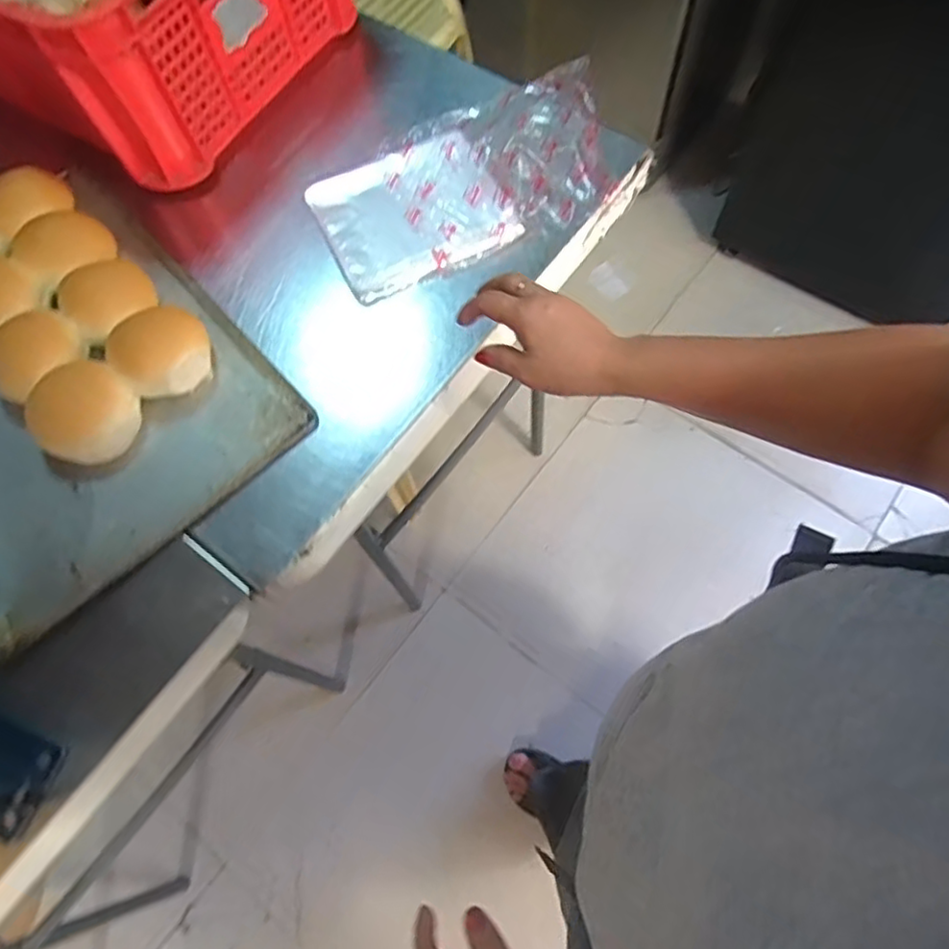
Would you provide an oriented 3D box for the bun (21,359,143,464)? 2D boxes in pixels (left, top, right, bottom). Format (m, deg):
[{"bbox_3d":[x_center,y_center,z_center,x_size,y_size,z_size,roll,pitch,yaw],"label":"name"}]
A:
[{"bbox_3d":[-0.348,-0.055,0.585,0.075,0.046,0.086,24,71,12],"label":"bun"}]

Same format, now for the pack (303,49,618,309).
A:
[{"bbox_3d":[-0.012,-0.311,0.675,0.306,0.051,0.173,-23,68,-6],"label":"pack"}]

